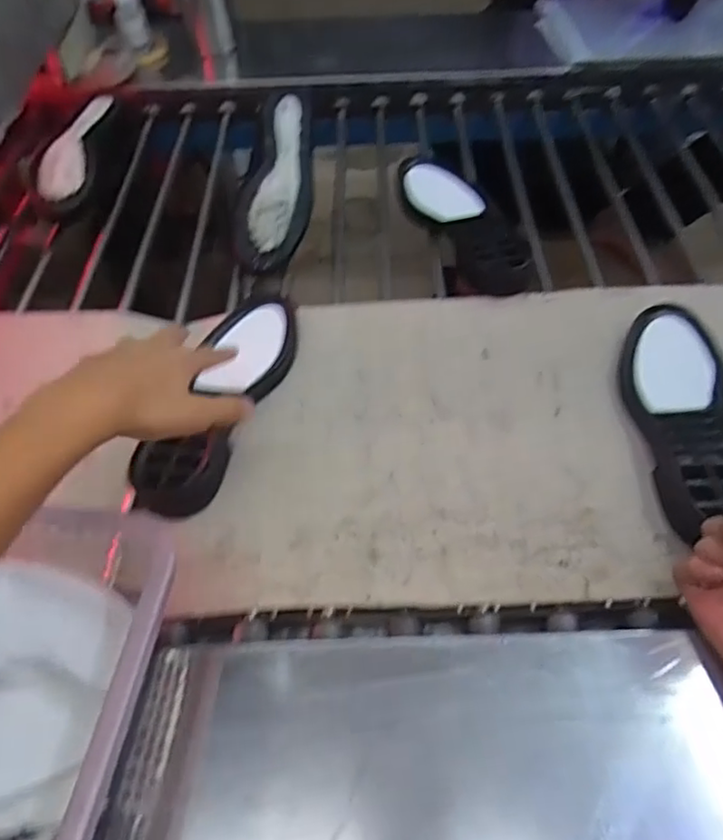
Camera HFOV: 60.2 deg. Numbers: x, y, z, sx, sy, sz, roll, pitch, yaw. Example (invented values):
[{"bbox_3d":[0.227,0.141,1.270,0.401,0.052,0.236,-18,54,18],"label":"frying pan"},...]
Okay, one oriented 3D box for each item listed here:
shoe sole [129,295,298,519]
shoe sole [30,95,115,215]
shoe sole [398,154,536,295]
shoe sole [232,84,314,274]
[{"bbox_3d":[-0.129,-0.031,0.594,0.088,0.035,0.262,11,52,12],"label":"shoe sole"},{"bbox_3d":[-0.357,-0.335,0.775,0.064,0.037,0.209,-1,52,1],"label":"shoe sole"},{"bbox_3d":[0.117,-0.241,0.737,0.100,0.027,0.255,-13,54,-6],"label":"shoe sole"},{"bbox_3d":[-0.093,-0.282,0.723,0.076,0.032,0.236,6,75,8],"label":"shoe sole"}]

